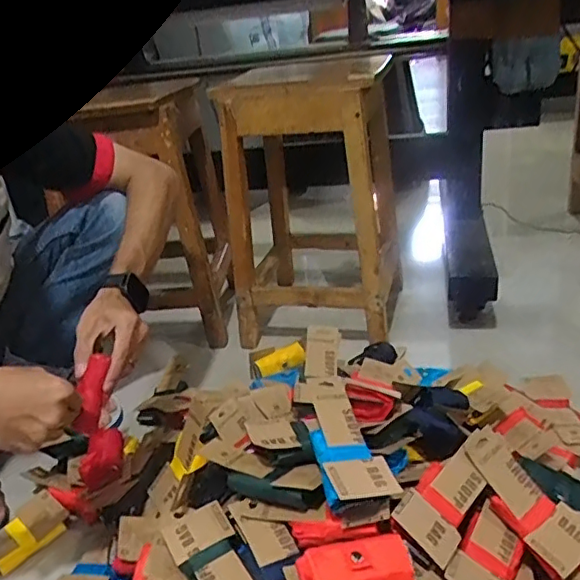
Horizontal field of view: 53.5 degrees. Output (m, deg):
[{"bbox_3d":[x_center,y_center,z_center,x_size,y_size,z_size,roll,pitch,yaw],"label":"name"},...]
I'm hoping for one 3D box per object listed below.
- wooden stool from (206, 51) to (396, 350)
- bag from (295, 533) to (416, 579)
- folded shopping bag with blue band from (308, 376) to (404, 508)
[{"bbox_3d":[0.054,-0.184,1.151,0.299,0.483,0.284,3,28,20],"label":"wooden stool"},{"bbox_3d":[0.064,0.267,0.549,0.106,0.040,0.049,-12,27,-10],"label":"bag"},{"bbox_3d":[0.059,0.161,0.625,0.072,0.023,0.147,-12,43,-8],"label":"folded shopping bag with blue band"}]

